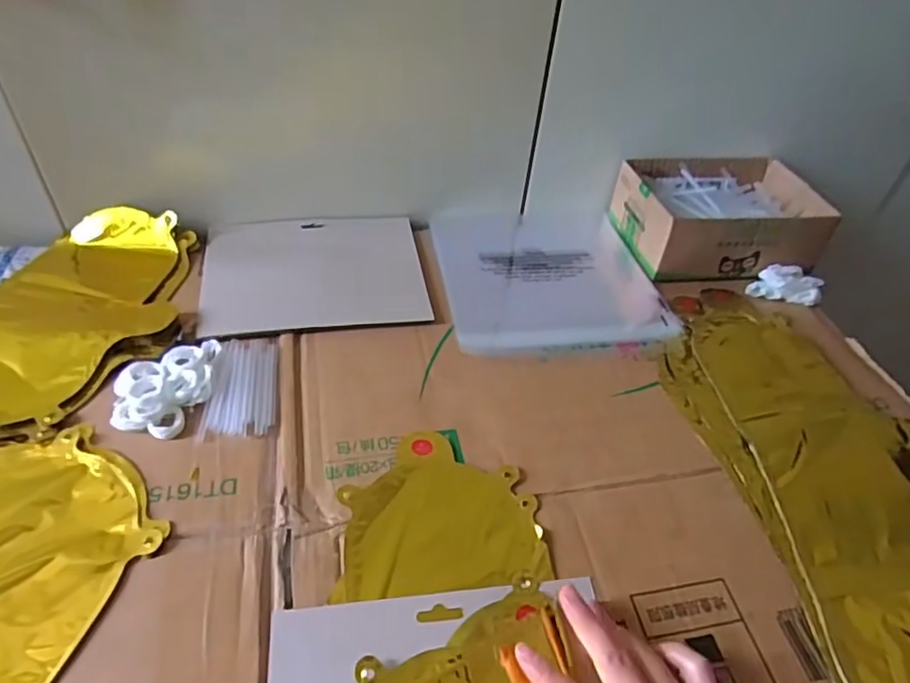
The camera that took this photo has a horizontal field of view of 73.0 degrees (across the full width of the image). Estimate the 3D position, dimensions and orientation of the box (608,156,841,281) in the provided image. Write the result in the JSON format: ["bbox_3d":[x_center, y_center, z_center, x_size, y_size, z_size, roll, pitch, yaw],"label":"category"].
[{"bbox_3d":[0.270,-0.129,0.634,0.181,0.066,0.132,-5,45,-12],"label":"box"}]

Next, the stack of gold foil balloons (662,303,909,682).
[{"bbox_3d":[0.305,0.120,0.431,0.208,0.021,0.402,-5,45,-11],"label":"stack of gold foil balloons"}]

